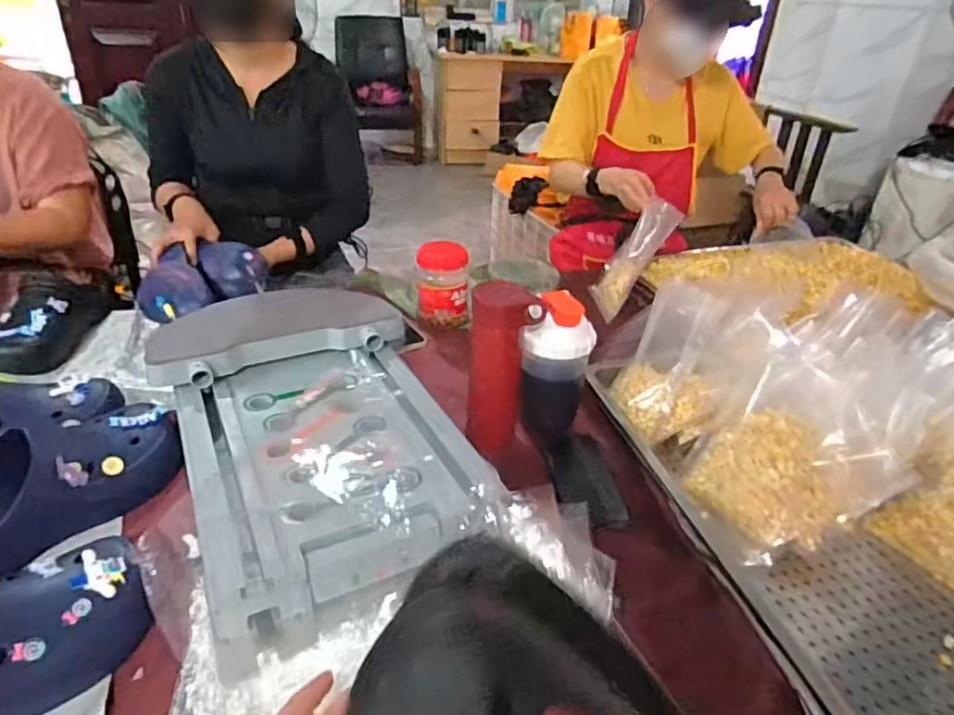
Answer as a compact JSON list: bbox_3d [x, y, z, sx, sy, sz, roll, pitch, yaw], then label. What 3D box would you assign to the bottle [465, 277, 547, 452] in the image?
[{"bbox_3d":[0.032,0.013,0.779,0.084,0.207,0.071,7,31,6],"label":"bottle"}]

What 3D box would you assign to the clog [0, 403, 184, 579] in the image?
[{"bbox_3d":[-0.455,0.124,0.671,0.124,0.092,0.274,22,36,27],"label":"clog"}]

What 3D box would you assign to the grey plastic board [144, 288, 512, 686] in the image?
[{"bbox_3d":[-0.179,0.076,0.736,0.329,0.113,0.440,-14,35,-26],"label":"grey plastic board"}]

